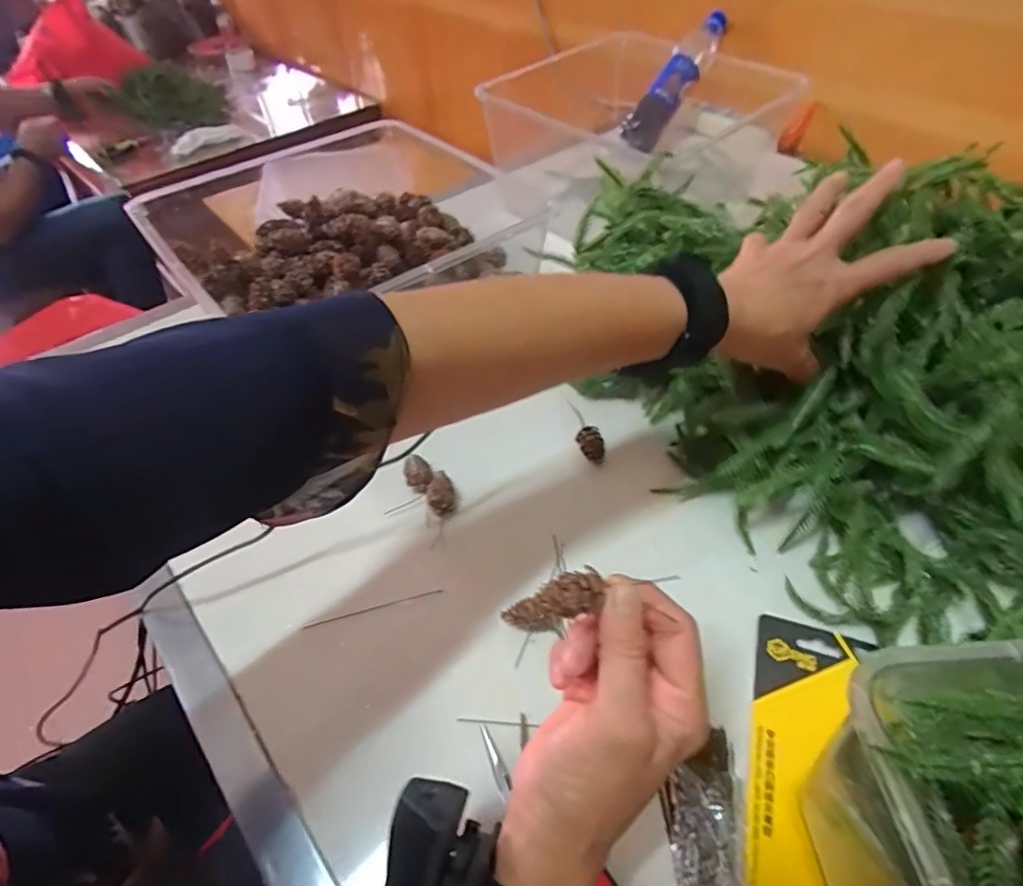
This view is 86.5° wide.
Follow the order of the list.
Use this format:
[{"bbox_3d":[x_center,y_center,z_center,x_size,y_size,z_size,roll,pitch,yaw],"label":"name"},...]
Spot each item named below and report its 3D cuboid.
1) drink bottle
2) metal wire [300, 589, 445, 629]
[{"bbox_3d":[0.258,-0.572,0.860,0.056,0.059,0.234,34,89,29],"label":"drink bottle"},{"bbox_3d":[-0.099,0.119,0.394,0.100,0.004,0.004,-15,50,-7],"label":"metal wire"}]

